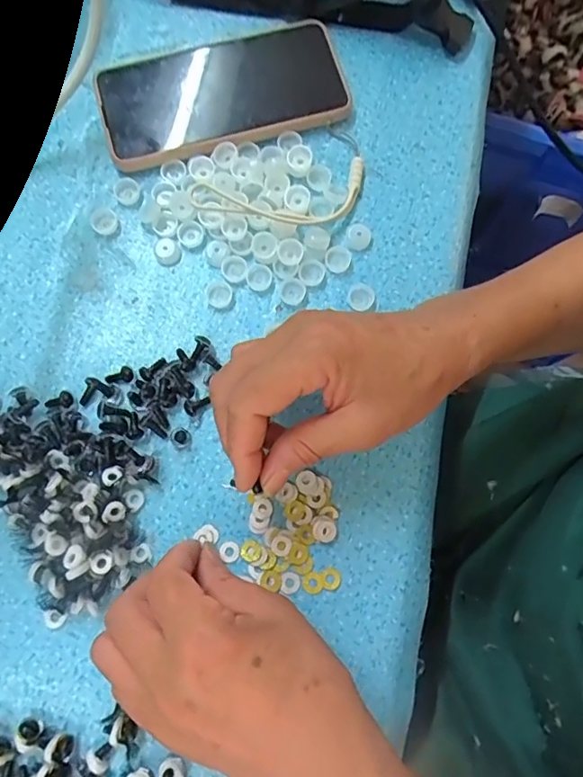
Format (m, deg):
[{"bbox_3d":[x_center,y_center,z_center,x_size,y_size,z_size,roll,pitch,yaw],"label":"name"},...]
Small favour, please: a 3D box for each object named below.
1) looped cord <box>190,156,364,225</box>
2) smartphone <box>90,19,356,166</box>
[{"bbox_3d":[-0.005,-0.124,0.337,0.117,0.013,0.045,-14,77,-3],"label":"looped cord"},{"bbox_3d":[-0.047,-0.202,0.354,0.162,0.014,0.084,-15,78,-3],"label":"smartphone"}]

